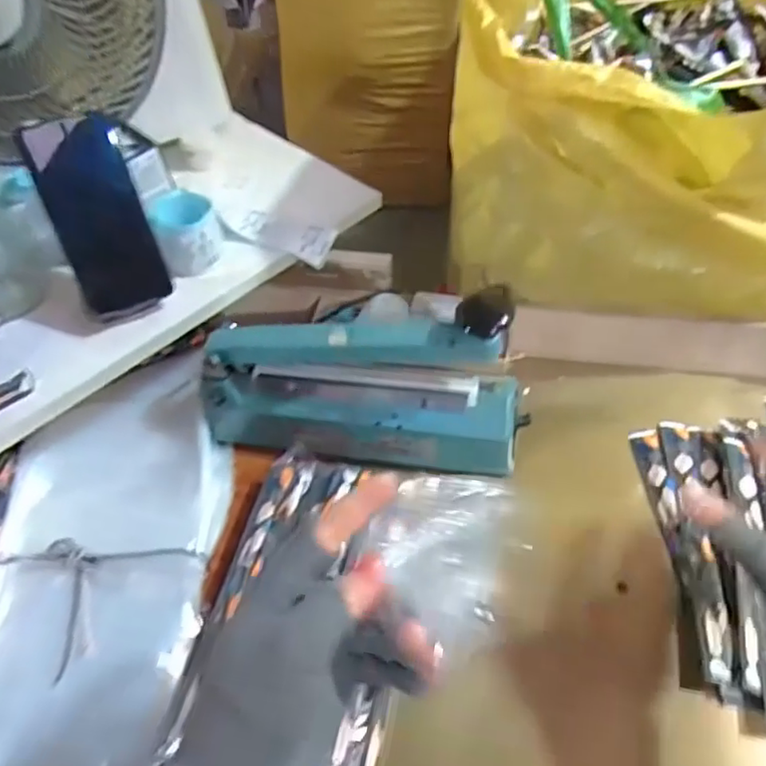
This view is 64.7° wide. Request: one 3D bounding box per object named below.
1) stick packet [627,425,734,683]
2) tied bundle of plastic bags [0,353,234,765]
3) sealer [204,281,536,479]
[{"bbox_3d":[0.254,0.133,0.516,0.027,0.011,0.221,-3,52,3],"label":"stick packet"},{"bbox_3d":[-0.253,0.163,0.556,0.211,0.054,0.455,2,52,7],"label":"tied bundle of plastic bags"},{"bbox_3d":[-0.023,-0.006,0.558,0.296,0.168,0.084,5,53,9],"label":"sealer"}]

